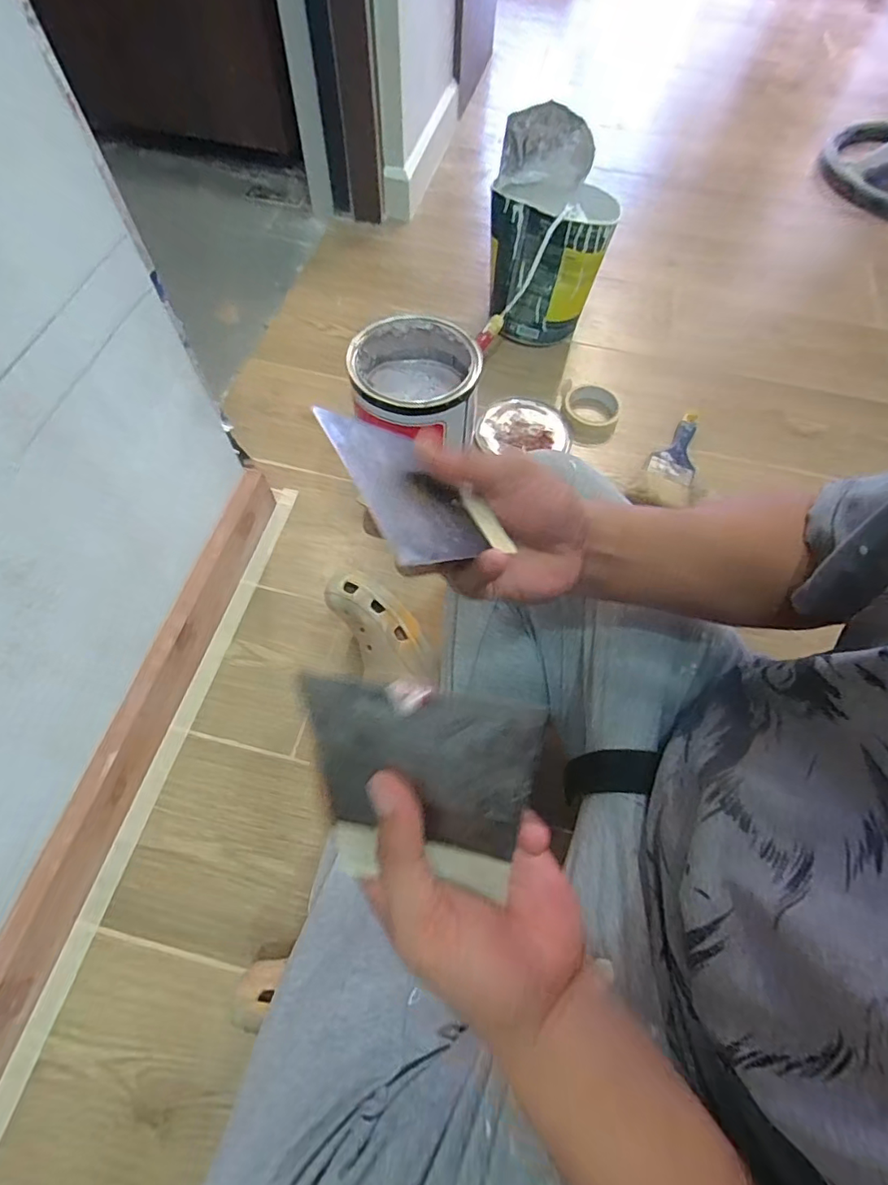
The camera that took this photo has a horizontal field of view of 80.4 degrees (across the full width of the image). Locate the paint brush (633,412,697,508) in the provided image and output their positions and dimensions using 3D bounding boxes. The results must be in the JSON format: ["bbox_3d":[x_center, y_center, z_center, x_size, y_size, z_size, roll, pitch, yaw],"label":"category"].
[{"bbox_3d":[0.357,-0.208,0.815,0.074,0.015,0.208,22,64,8],"label":"paint brush"}]

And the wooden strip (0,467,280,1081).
[{"bbox_3d":[-0.350,0.226,0.537,0.026,0.089,0.872,14,64,4],"label":"wooden strip"}]

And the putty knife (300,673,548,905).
[{"bbox_3d":[-0.009,0.086,0.228,0.102,0.007,0.098,1,105,19],"label":"putty knife"}]

